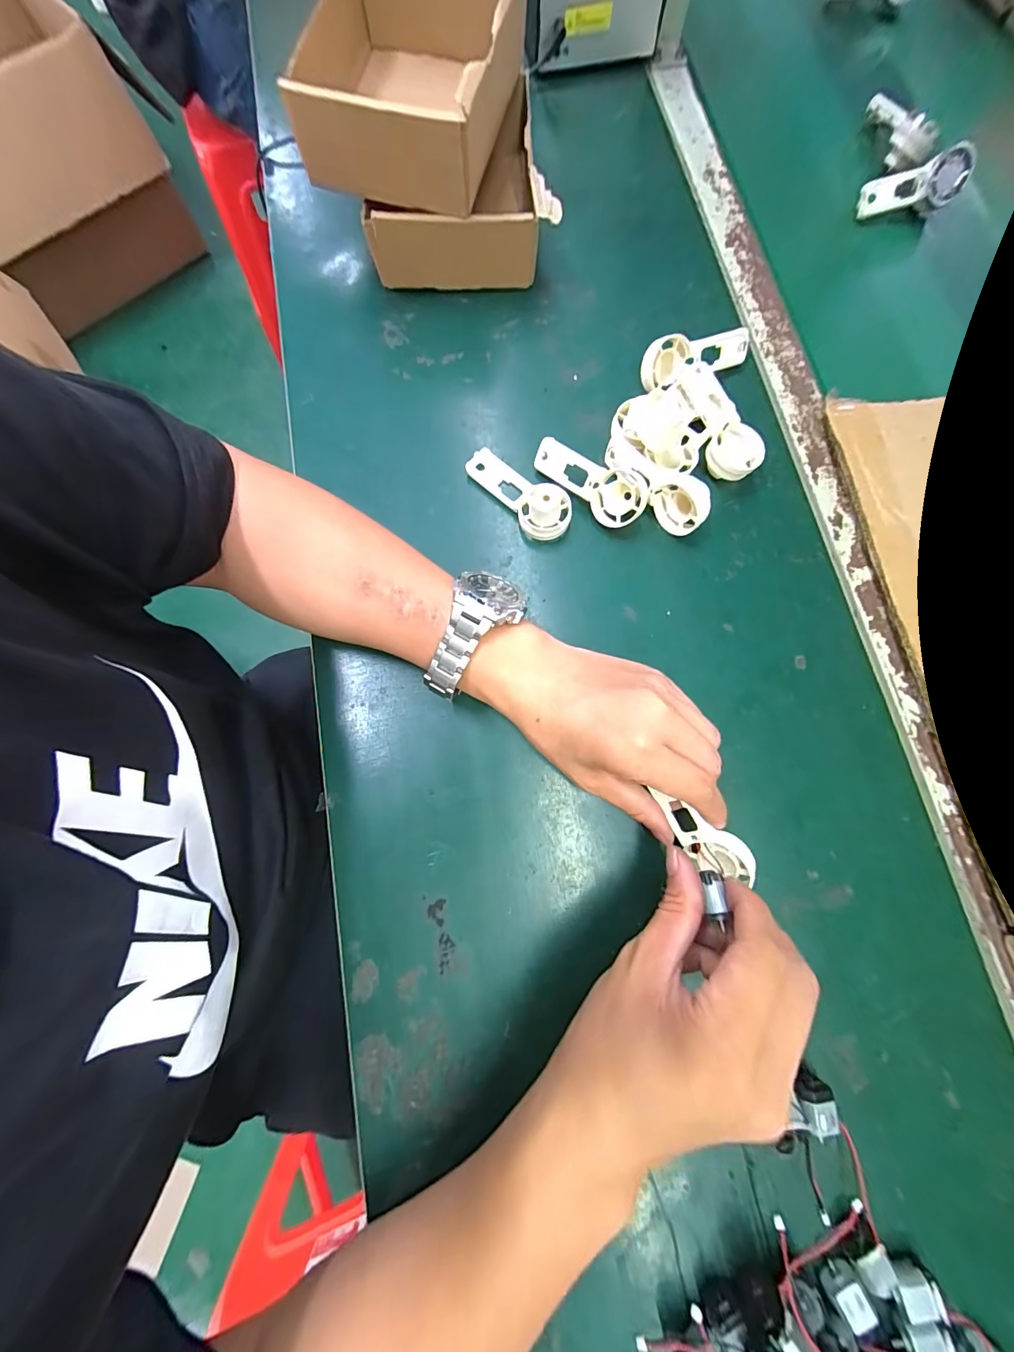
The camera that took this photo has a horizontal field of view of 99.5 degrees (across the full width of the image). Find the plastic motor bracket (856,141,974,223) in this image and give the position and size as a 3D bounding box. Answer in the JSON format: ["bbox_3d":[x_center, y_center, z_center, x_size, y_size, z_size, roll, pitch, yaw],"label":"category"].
[{"bbox_3d":[0.387,-0.463,0.409,0.096,0.040,0.023,-7,43,15],"label":"plastic motor bracket"}]

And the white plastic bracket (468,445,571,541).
[{"bbox_3d":[0.008,-0.141,0.329,0.093,0.026,0.036,36,80,8],"label":"white plastic bracket"}]

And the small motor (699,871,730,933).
[{"bbox_3d":[0.109,0.119,0.229,0.013,0.011,0.028,4,56,2],"label":"small motor"}]

